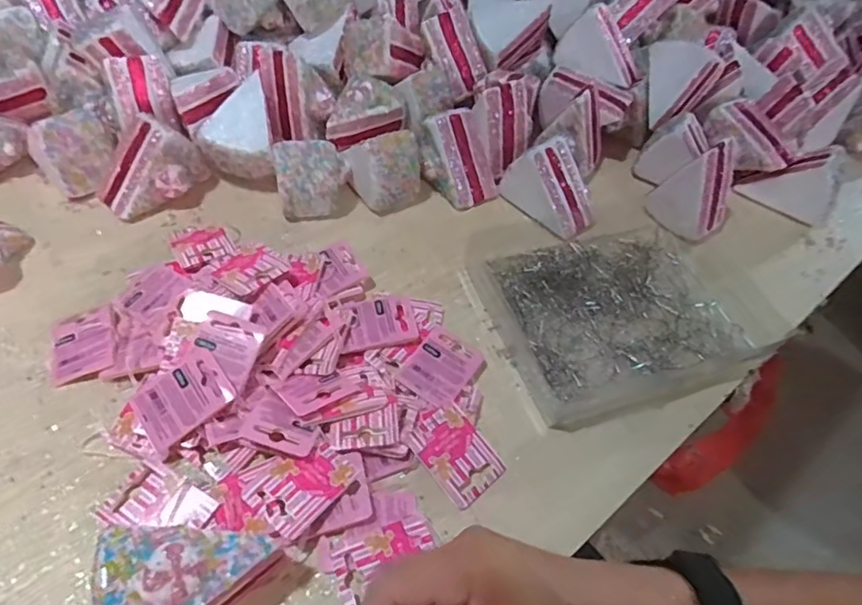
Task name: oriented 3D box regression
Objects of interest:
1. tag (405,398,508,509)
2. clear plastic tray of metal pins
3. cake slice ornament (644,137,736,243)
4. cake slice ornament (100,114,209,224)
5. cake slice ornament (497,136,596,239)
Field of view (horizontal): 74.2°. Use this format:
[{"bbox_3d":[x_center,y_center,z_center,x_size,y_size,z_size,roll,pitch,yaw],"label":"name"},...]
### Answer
[{"bbox_3d":[0.017,0.101,0.390,0.046,0.006,0.064,-32,75,-29],"label":"tag"},{"bbox_3d":[0.162,0.008,0.490,0.222,0.027,0.166,-16,55,-18],"label":"clear plastic tray of metal pins"},{"bbox_3d":[0.254,-0.111,0.543,0.070,0.081,0.063,35,56,20],"label":"cake slice ornament"},{"bbox_3d":[-0.249,-0.121,0.505,0.092,0.063,0.061,-22,57,-21],"label":"cake slice ornament"},{"bbox_3d":[0.121,-0.115,0.541,0.065,0.052,0.085,-27,59,-24],"label":"cake slice ornament"}]

